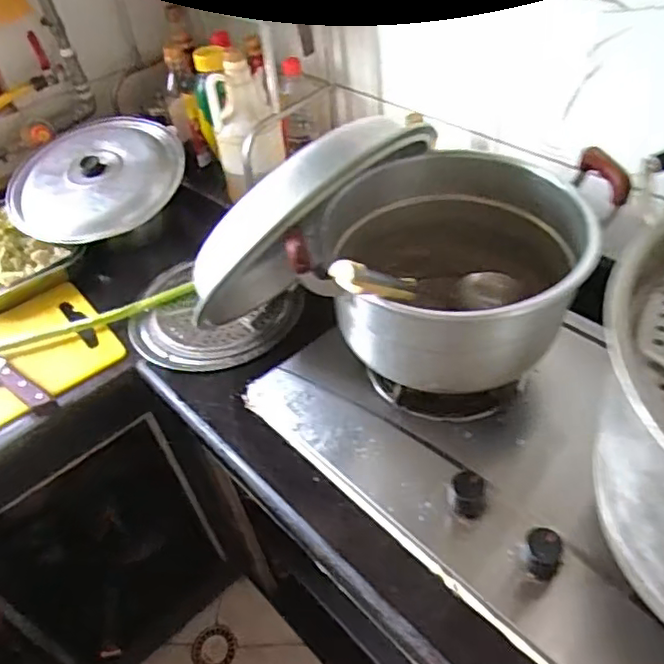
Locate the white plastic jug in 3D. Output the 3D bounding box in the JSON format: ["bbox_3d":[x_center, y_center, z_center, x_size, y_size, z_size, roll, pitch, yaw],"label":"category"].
[{"bbox_3d":[-0.134,-0.316,0.970,0.108,0.205,0.097,-9,45,-2],"label":"white plastic jug"}]

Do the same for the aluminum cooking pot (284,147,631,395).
[{"bbox_3d":[0.137,-0.067,0.660,0.331,0.176,0.219,-5,45,2],"label":"aluminum cooking pot"}]

